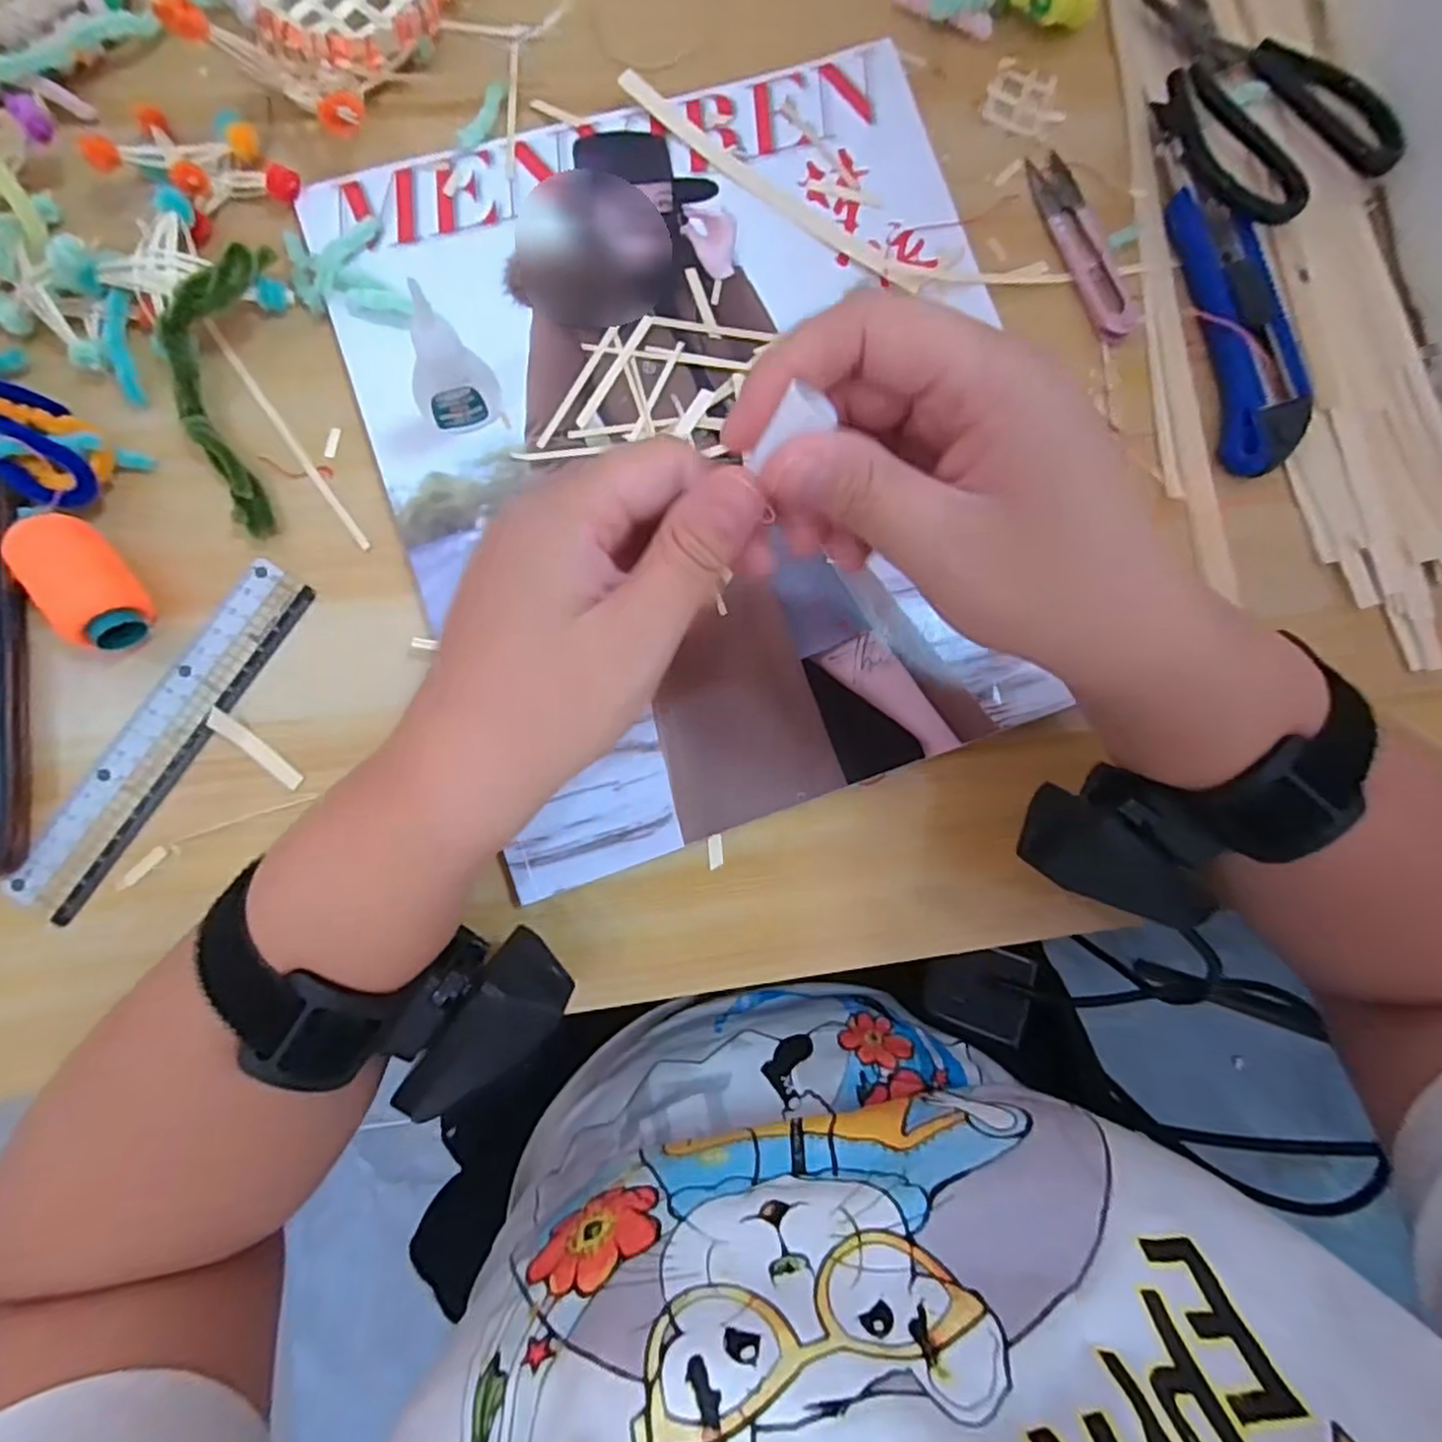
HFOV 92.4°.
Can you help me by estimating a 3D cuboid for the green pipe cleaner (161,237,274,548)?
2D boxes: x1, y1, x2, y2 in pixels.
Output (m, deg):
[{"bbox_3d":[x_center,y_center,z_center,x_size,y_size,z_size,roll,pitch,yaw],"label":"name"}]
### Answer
[{"bbox_3d":[-0.205,-0.138,0.279,0.038,0.030,0.119,1,85,-4],"label":"green pipe cleaner"}]

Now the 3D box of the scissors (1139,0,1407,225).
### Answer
[{"bbox_3d":[0.248,-0.307,0.331,0.089,0.020,0.142,-30,88,-6],"label":"scissors"}]

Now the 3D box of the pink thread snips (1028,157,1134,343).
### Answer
[{"bbox_3d":[0.173,-0.228,0.329,0.021,0.006,0.097,-19,87,-6],"label":"pink thread snips"}]

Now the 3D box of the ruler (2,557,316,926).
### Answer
[{"bbox_3d":[-0.223,0.004,0.278,0.027,0.004,0.157,33,81,-5],"label":"ruler"}]

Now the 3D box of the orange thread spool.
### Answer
[{"bbox_3d":[-0.247,-0.053,0.270,0.027,0.023,0.055,-36,89,-6],"label":"orange thread spool"}]

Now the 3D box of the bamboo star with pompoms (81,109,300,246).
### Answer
[{"bbox_3d":[-0.224,-0.237,0.287,0.060,0.021,0.062,-39,89,-6],"label":"bamboo star with pompoms"}]

